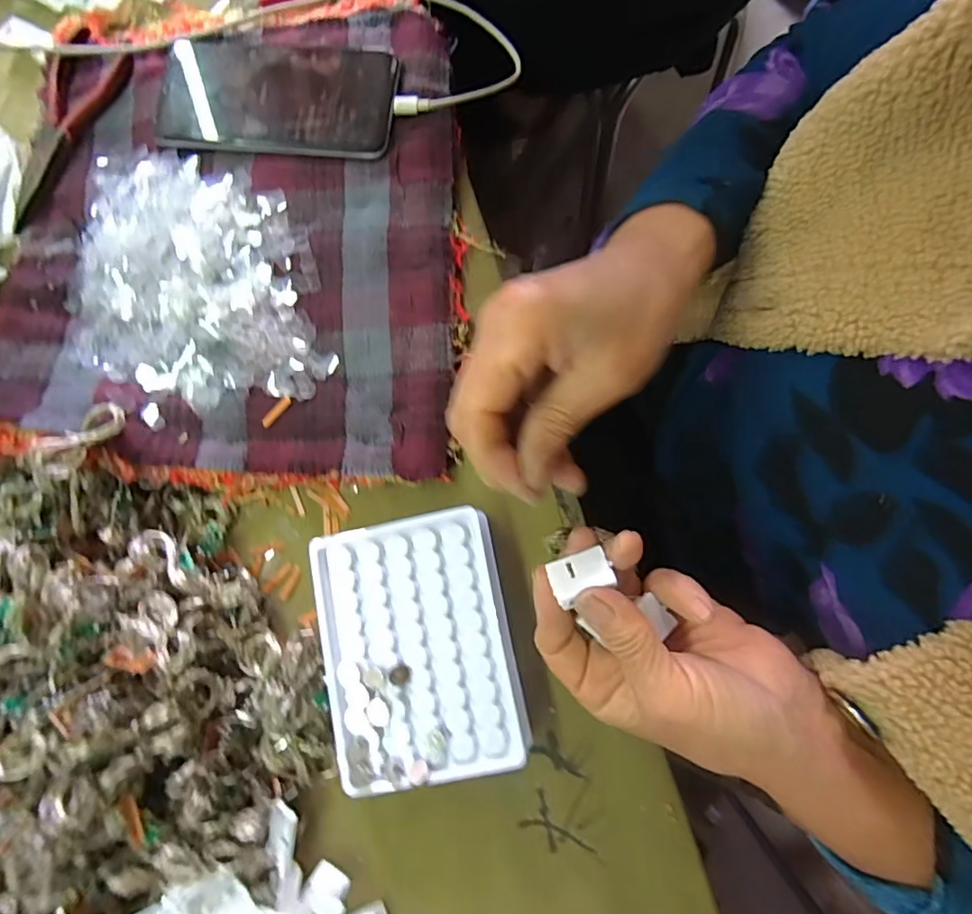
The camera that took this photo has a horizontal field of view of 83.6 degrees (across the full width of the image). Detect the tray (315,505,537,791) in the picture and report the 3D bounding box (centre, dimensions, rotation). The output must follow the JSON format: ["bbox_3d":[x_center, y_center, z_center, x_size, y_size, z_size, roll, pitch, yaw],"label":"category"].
[{"bbox_3d":[-0.036,0.100,0.294,0.097,0.030,0.129,-13,79,4],"label":"tray"}]

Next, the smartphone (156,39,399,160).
[{"bbox_3d":[-0.139,-0.240,0.358,0.158,0.016,0.079,7,81,7],"label":"smartphone"}]

